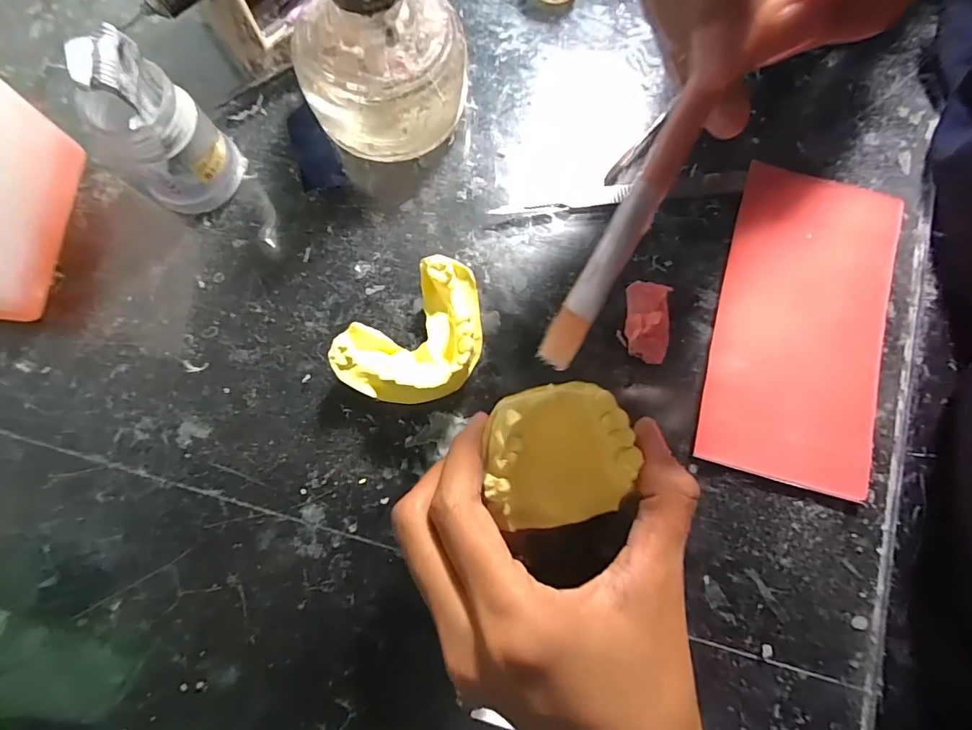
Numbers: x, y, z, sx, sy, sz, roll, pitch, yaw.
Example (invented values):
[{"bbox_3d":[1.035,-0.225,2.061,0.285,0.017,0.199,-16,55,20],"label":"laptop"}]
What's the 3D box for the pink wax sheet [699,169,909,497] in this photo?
[{"bbox_3d":[0.148,-0.019,0.222,0.076,0.005,0.145,15,81,2],"label":"pink wax sheet"}]

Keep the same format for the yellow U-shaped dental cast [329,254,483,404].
[{"bbox_3d":[-0.027,-0.010,0.206,0.070,0.031,0.049,-43,83,-8],"label":"yellow U-shaped dental cast"}]

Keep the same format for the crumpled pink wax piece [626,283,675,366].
[{"bbox_3d":[0.072,-0.019,0.215,0.020,0.017,0.034,3,79,0],"label":"crumpled pink wax piece"}]

